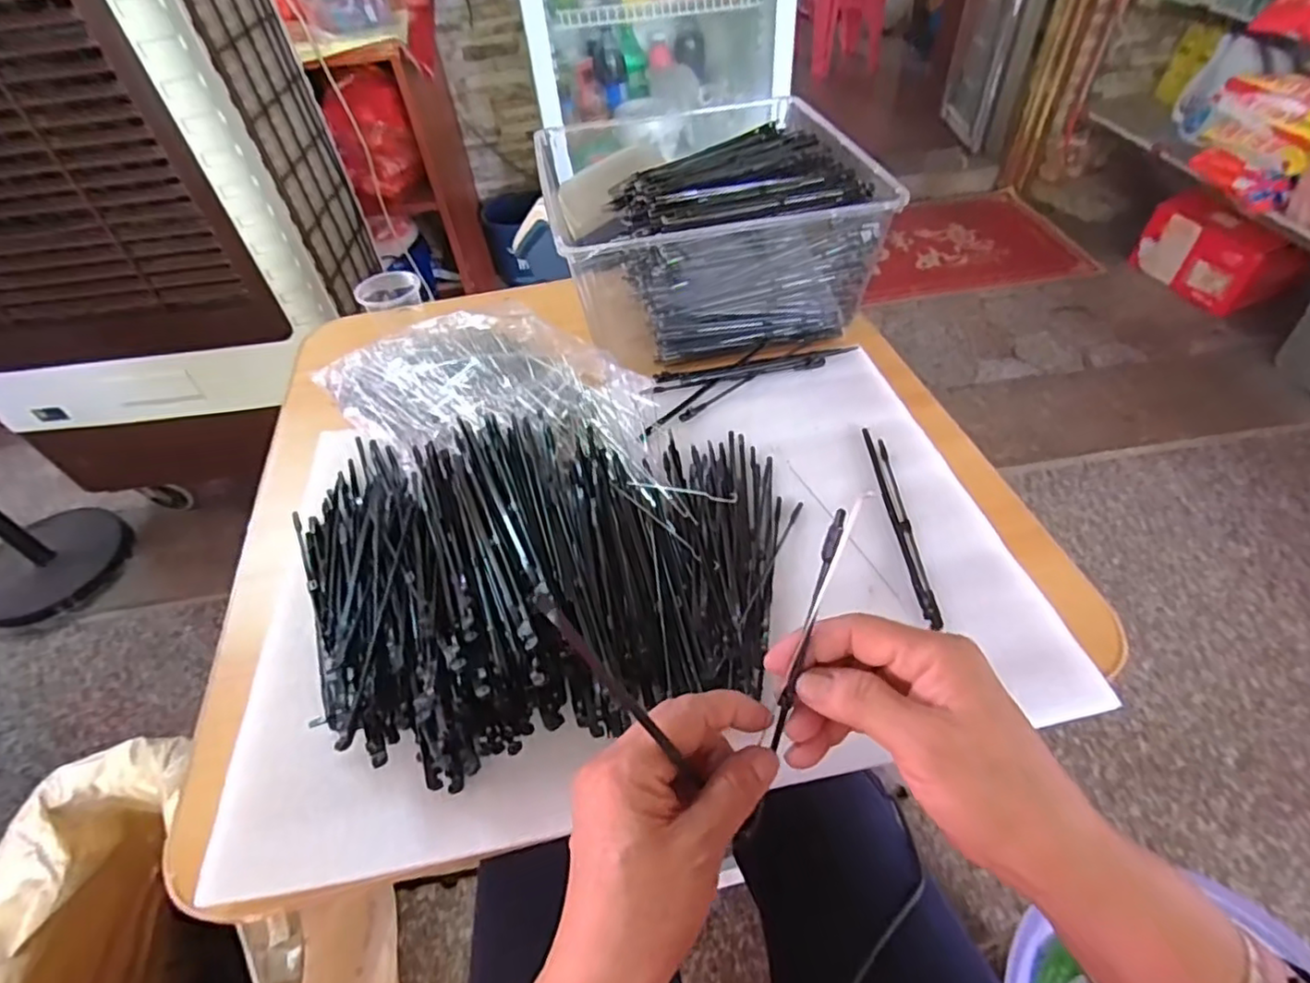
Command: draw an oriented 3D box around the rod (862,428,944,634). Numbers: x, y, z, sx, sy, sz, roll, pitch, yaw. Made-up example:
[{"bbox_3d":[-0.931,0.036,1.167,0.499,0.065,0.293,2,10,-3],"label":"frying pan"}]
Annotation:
[{"bbox_3d":[0.179,0.017,0.465,0.013,0.009,0.182,-2,49,2],"label":"rod"}]

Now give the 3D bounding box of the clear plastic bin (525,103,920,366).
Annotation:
[{"bbox_3d":[0.052,-0.260,0.644,0.289,0.131,0.252,-12,48,-6],"label":"clear plastic bin"}]

